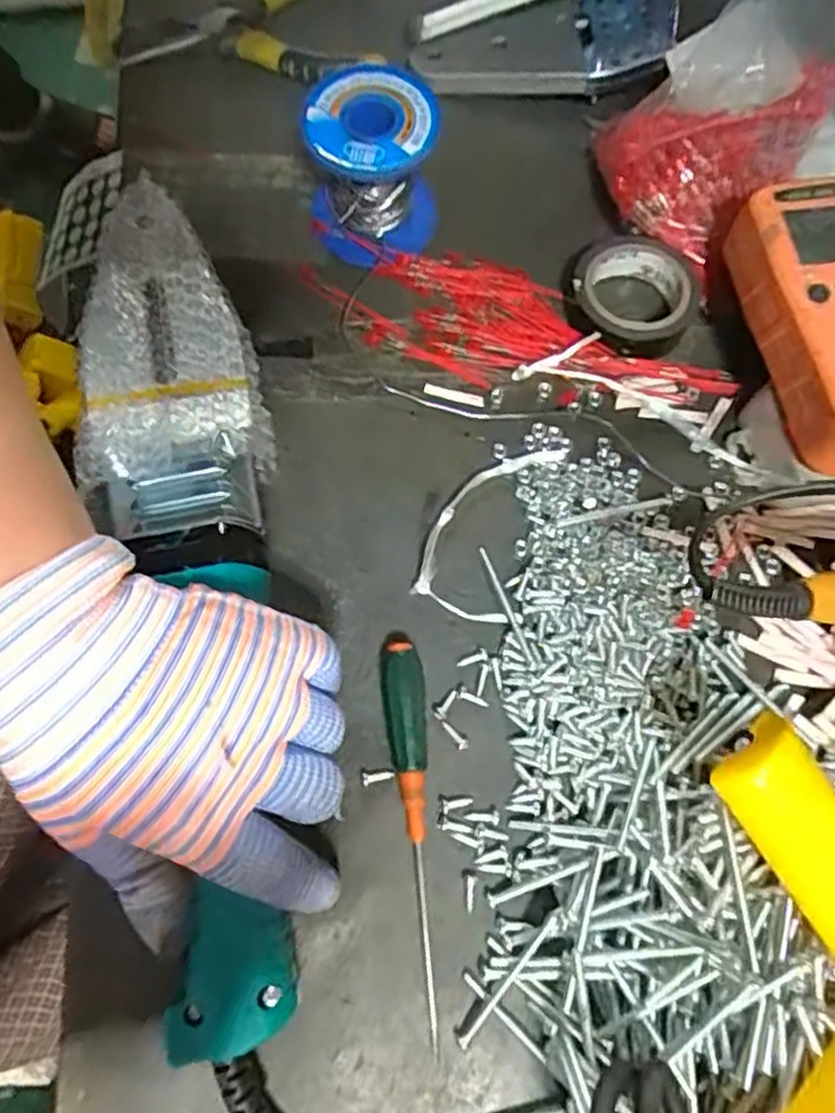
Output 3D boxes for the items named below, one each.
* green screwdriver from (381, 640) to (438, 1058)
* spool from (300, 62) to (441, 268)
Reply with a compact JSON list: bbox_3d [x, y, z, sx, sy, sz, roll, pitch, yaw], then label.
[{"bbox_3d":[-0.001,0.106,0.283,0.016,0.016,0.144,-5,72,-1],"label":"green screwdriver"},{"bbox_3d":[-0.022,-0.186,0.352,0.063,0.062,0.058,-8,72,-2],"label":"spool"}]

